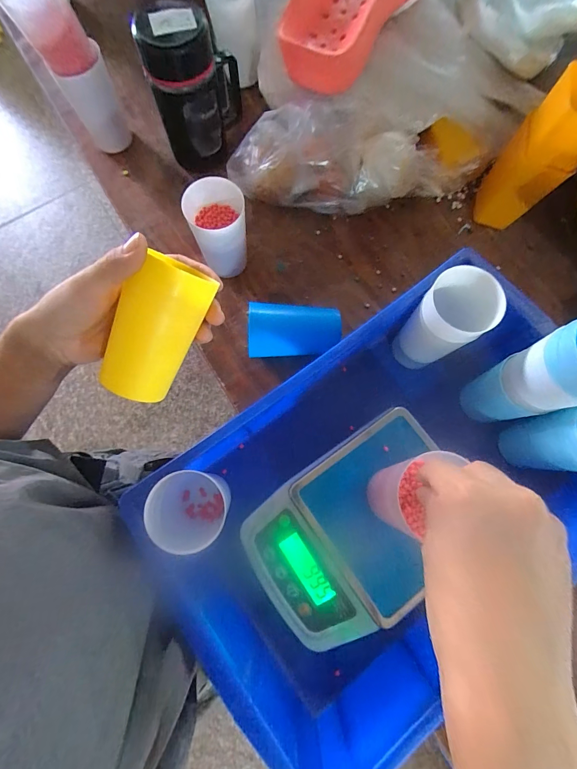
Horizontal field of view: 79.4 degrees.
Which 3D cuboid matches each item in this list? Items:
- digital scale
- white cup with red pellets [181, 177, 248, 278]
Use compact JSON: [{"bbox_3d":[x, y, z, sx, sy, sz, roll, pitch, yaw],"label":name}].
[{"bbox_3d":[0.068,0.139,0.339,0.218,0.042,0.151,-36,79,-9],"label":"digital scale"},{"bbox_3d":[-0.080,-0.178,0.417,0.061,0.110,0.061,0,76,-1],"label":"white cup with red pellets"}]

